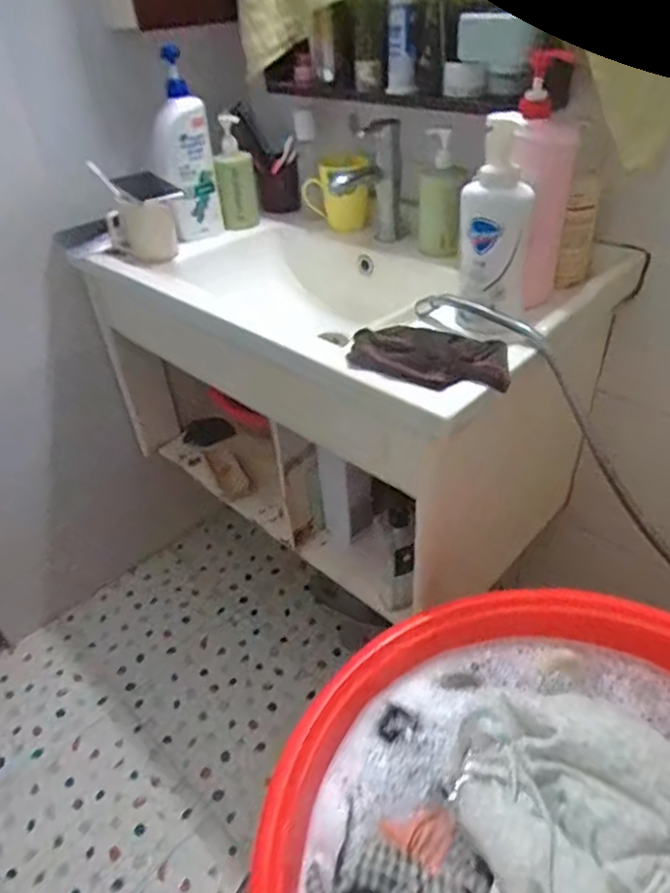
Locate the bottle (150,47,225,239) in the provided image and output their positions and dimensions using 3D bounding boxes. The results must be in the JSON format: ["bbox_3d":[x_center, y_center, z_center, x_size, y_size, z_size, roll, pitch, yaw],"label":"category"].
[{"bbox_3d":[-0.256,-0.488,1.002,0.099,0.275,0.066,-23,42,-23],"label":"bottle"}]

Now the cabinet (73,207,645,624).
[{"bbox_3d":[-0.017,-0.110,1.057,0.829,0.484,0.431,28,48,34],"label":"cabinet"}]

